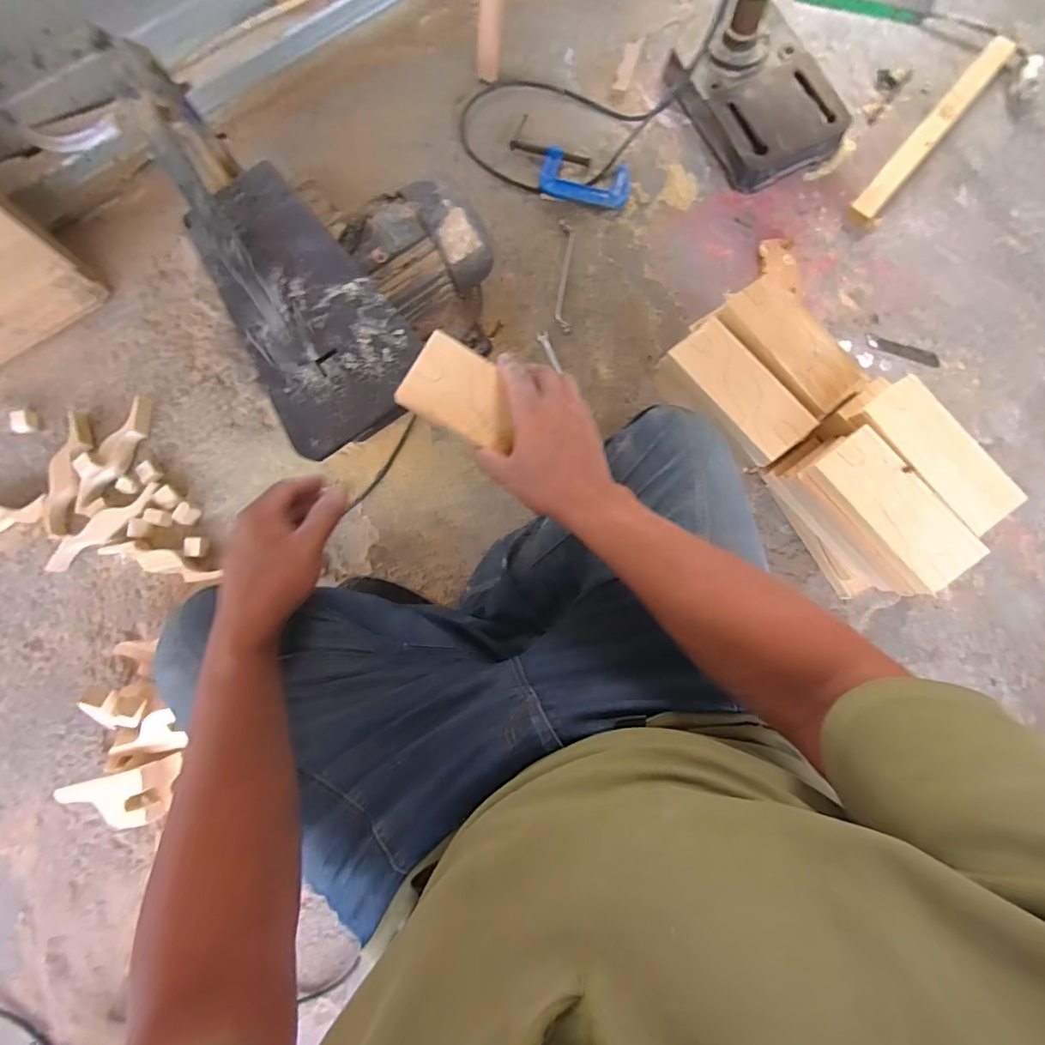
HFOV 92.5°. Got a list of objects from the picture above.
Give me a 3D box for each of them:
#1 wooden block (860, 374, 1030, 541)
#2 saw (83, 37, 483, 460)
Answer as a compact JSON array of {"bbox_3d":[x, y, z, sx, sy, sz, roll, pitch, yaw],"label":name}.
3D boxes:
[{"bbox_3d":[0.453,-0.075,0.537,0.066,0.015,0.172,-37,81,-2],"label":"wooden block"},{"bbox_3d":[-0.221,-0.345,0.633,0.312,0.254,0.485,-29,82,-2],"label":"saw"}]

